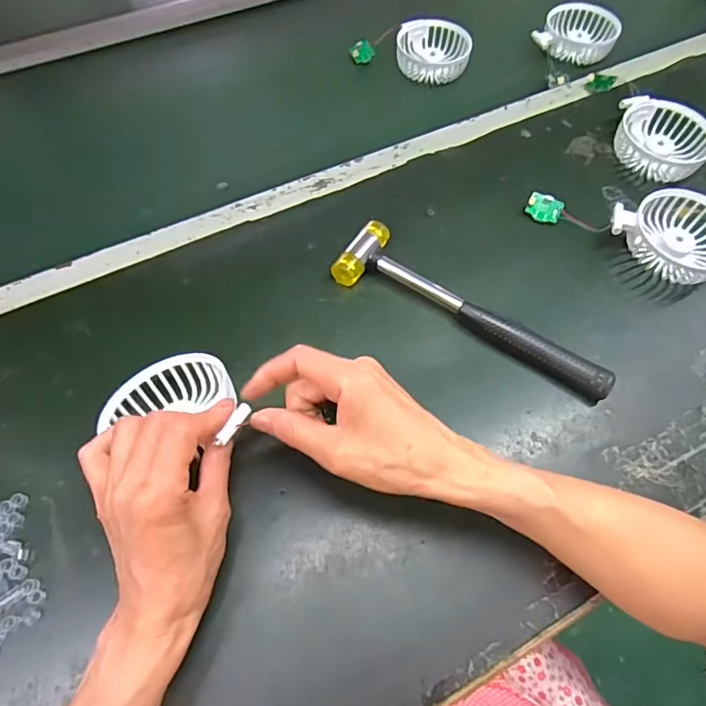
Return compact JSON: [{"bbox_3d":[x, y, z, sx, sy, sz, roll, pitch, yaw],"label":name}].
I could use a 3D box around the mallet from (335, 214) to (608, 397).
[{"bbox_3d":[0.102,-0.039,0.427,0.239,0.022,0.059,26,64,11],"label":"mallet"}]

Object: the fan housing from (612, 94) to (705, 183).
[{"bbox_3d":[0.320,-0.223,0.526,0.093,0.033,0.091,21,63,8],"label":"fan housing"}]

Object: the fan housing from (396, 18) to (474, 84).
[{"bbox_3d":[0.100,-0.377,0.631,0.090,0.033,0.077,8,62,1],"label":"fan housing"}]

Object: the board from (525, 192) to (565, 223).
[{"bbox_3d":[0.181,-0.137,0.481,0.033,0.007,0.026,20,98,8],"label":"board"}]

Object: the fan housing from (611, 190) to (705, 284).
[{"bbox_3d":[0.296,-0.111,0.468,0.105,0.034,0.082,30,65,12],"label":"fan housing"}]

